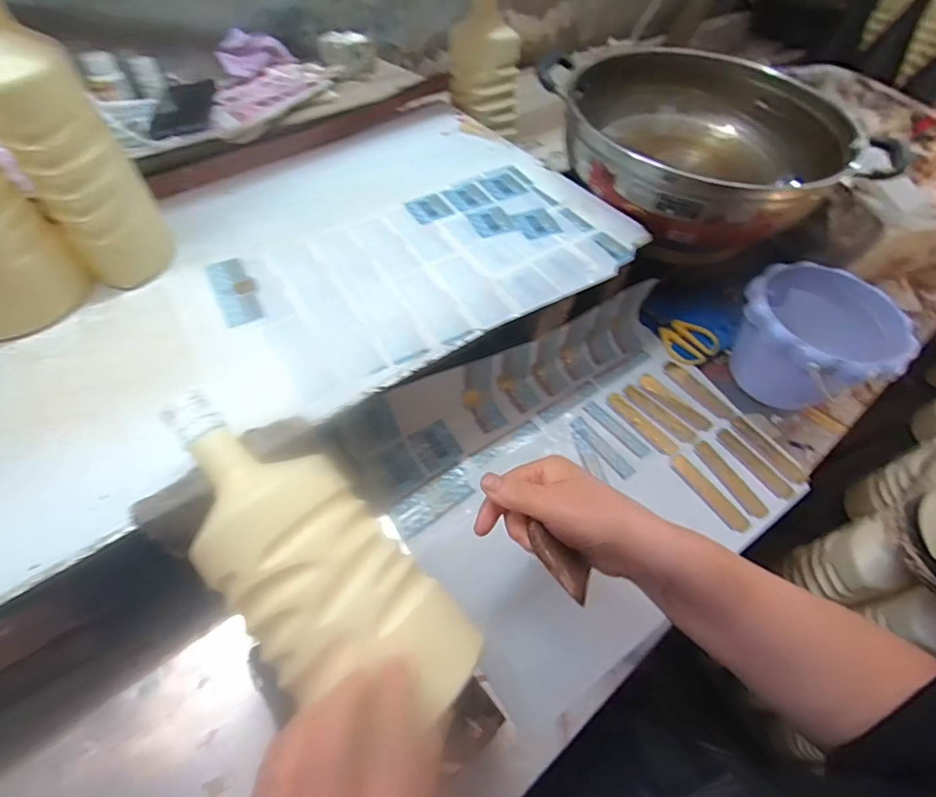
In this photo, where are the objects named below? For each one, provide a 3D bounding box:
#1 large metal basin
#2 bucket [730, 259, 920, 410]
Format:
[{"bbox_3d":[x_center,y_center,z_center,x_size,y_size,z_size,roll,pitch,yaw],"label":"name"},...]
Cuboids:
[{"bbox_3d":[0.282,-0.317,0.595,0.322,0.100,0.326,3,57,-5],"label":"large metal basin"},{"bbox_3d":[0.373,-0.059,0.534,0.142,0.116,0.153,2,56,-3],"label":"bucket"}]

